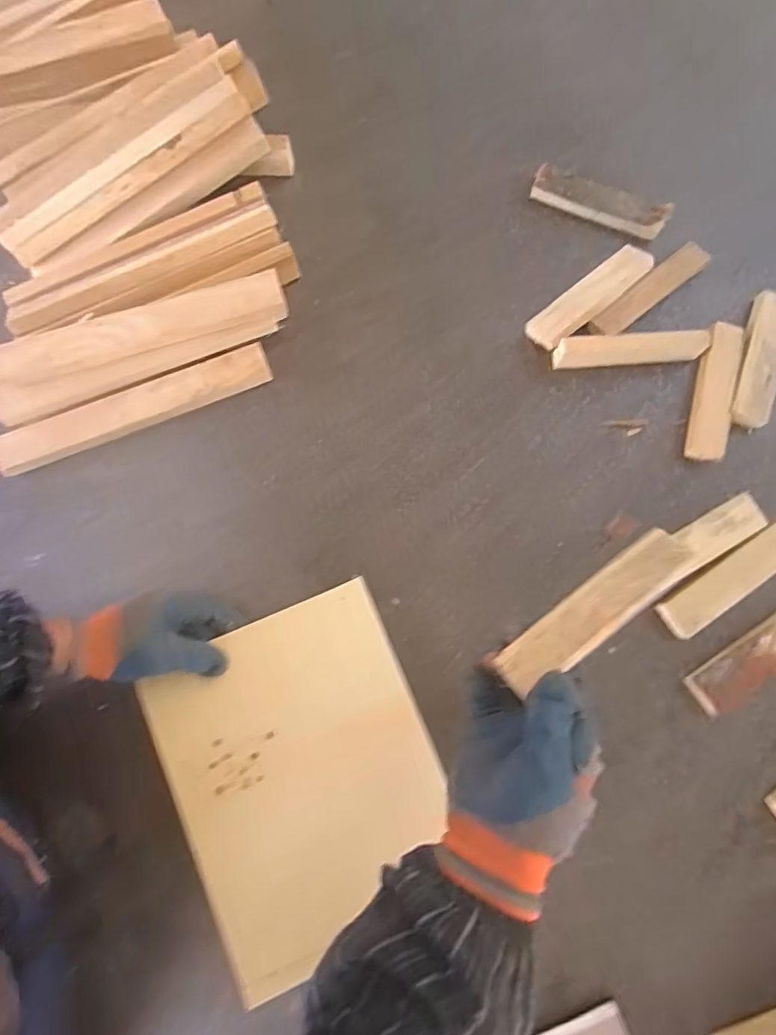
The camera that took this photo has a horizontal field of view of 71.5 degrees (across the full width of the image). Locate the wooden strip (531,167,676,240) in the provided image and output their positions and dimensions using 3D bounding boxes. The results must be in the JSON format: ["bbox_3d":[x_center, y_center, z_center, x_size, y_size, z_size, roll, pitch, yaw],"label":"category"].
[{"bbox_3d":[0.247,-0.370,0.632,0.156,0.018,0.042,22,79,4],"label":"wooden strip"}]

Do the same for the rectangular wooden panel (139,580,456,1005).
[{"bbox_3d":[-0.076,0.237,0.506,0.229,0.019,0.287,-22,86,-11],"label":"rectangular wooden panel"}]

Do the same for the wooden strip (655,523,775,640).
[{"bbox_3d":[0.349,0.062,0.549,0.165,0.017,0.041,-33,80,-6],"label":"wooden strip"}]

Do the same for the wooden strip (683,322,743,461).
[{"bbox_3d":[0.356,-0.137,0.587,0.039,0.019,0.152,13,79,3],"label":"wooden strip"}]

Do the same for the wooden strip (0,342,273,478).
[{"bbox_3d":[-0.274,-0.118,0.583,0.297,0.021,0.042,-22,79,-4],"label":"wooden strip"}]

